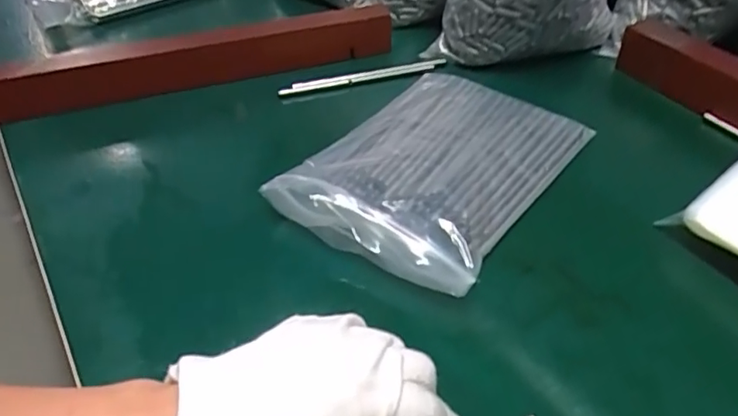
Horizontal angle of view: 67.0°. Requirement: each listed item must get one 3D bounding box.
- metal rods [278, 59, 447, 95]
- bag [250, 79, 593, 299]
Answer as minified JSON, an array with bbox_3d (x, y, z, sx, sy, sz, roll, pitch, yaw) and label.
[{"bbox_3d":[-0.005,-0.114,0.483,0.146,0.009,0.013,-10,44,-5],"label":"metal rods"},{"bbox_3d":[0.045,-0.031,0.370,0.131,0.037,0.184,25,52,29],"label":"bag"}]

